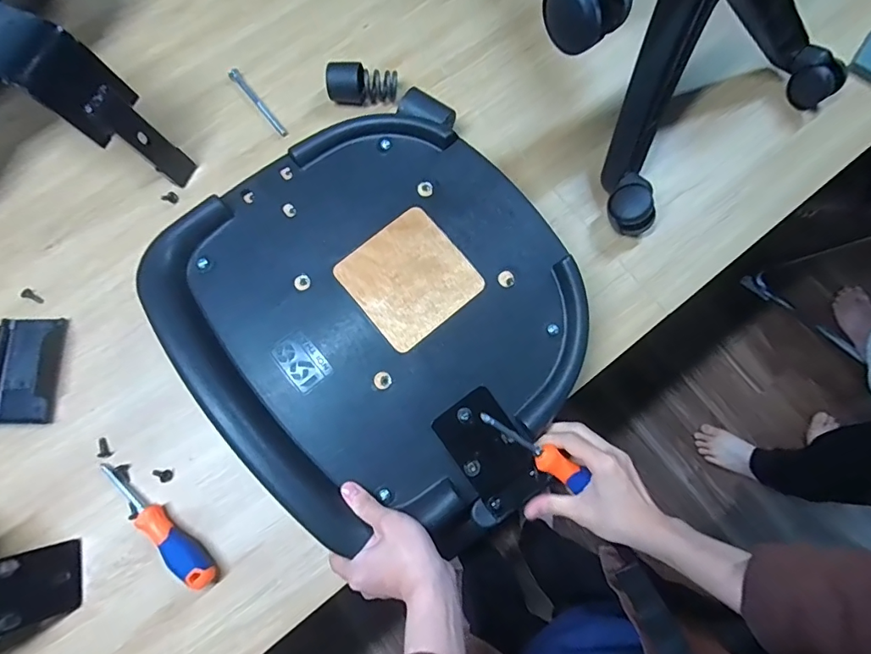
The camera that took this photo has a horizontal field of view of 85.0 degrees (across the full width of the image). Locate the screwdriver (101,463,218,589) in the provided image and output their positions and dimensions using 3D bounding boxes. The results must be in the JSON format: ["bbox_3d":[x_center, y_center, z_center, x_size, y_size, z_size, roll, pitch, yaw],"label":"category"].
[{"bbox_3d":[-0.311,0.217,0.527,0.179,0.033,0.025,40,80,8],"label":"screwdriver"}]

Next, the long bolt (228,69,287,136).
[{"bbox_3d":[-0.243,-0.307,0.652,0.015,0.009,0.124,-37,80,-8],"label":"long bolt"}]

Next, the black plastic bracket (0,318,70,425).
[{"bbox_3d":[-0.494,0.050,0.565,0.081,0.030,0.126,1,78,0],"label":"black plastic bracket"}]

